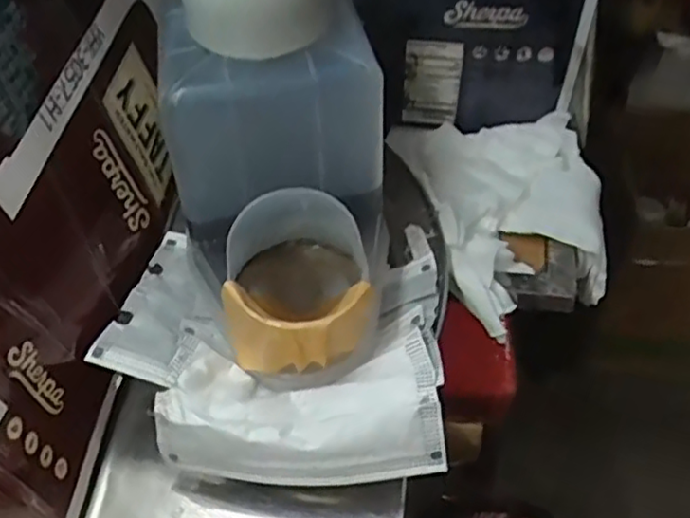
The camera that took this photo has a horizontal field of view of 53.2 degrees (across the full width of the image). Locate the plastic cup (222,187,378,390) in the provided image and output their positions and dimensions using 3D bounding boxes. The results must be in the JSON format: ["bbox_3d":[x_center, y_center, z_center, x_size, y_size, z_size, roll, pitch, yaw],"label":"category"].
[{"bbox_3d":[-0.028,0.014,0.418,0.086,0.093,0.088,-3,46,3],"label":"plastic cup"}]

